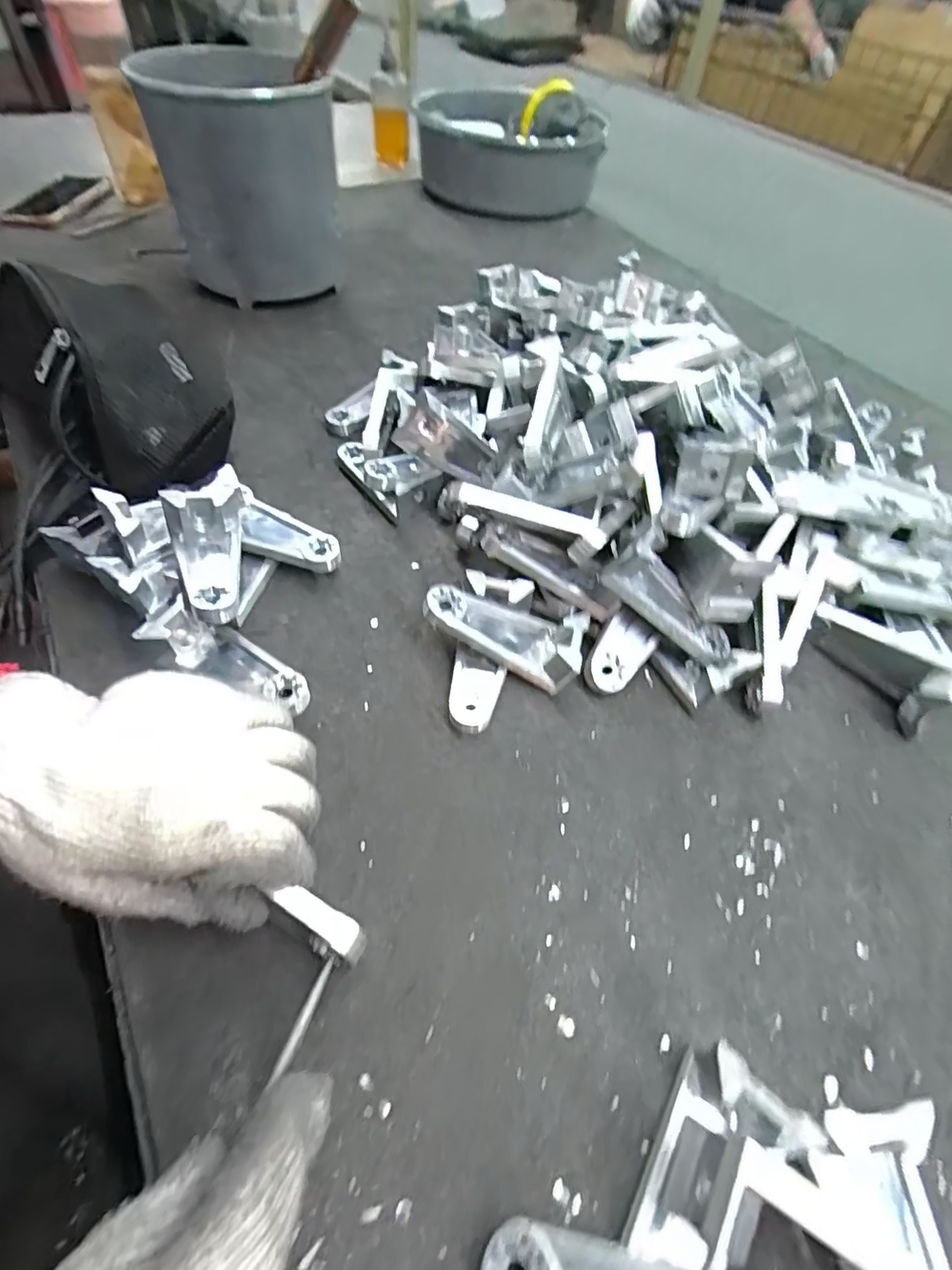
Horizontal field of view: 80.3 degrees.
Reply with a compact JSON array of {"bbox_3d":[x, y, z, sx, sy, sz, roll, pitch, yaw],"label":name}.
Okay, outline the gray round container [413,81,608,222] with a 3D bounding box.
[{"bbox_3d":[0.046,-0.729,0.852,0.259,0.114,0.230,-5,54,-10],"label":"gray round container"}]

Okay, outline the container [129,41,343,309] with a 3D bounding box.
[{"bbox_3d":[-0.223,-0.439,0.569,0.159,0.185,0.144,-8,55,-11],"label":"container"}]

